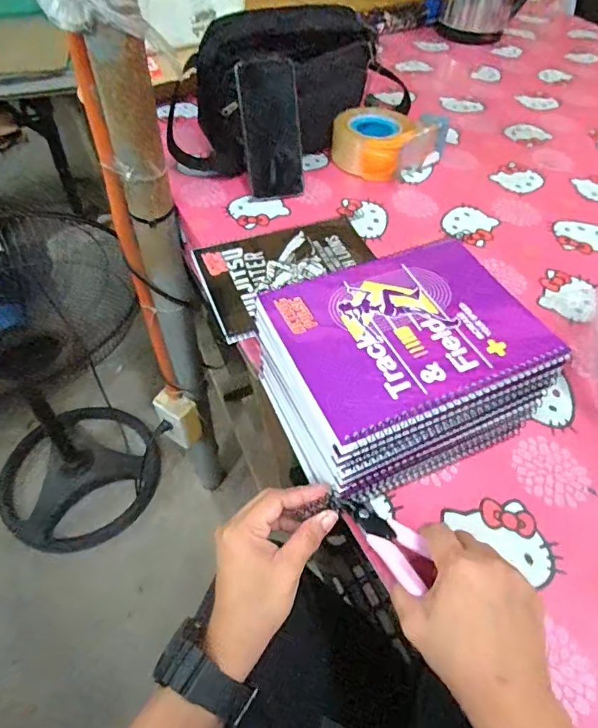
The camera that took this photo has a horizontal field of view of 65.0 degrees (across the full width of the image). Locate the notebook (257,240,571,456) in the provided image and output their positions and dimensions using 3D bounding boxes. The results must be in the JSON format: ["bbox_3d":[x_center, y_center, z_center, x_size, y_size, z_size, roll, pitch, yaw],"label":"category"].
[{"bbox_3d":[0.082,-0.030,0.369,0.195,0.007,0.156,-20,56,-17],"label":"notebook"}]

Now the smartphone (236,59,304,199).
[{"bbox_3d":[-0.037,-0.315,0.637,0.075,0.166,0.012,-14,23,-17],"label":"smartphone"}]

